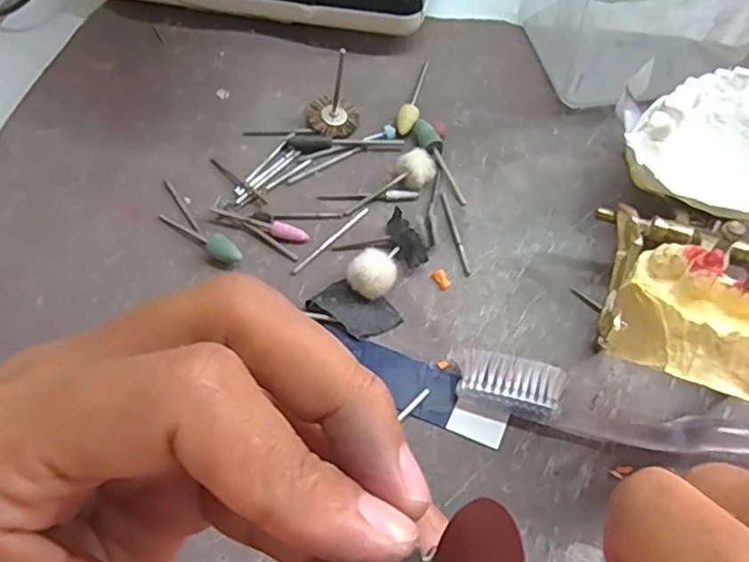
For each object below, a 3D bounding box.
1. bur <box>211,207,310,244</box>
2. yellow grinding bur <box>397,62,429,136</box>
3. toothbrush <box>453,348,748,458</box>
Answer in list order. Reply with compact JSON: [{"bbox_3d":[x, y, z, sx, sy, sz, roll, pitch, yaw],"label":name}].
[{"bbox_3d":[-0.049,-0.025,0.268,0.043,0.006,0.008,21,61,14],"label":"bur"},{"bbox_3d":[0.019,-0.089,0.304,0.009,0.006,0.046,11,59,8],"label":"yellow grinding bur"},{"bbox_3d":[0.119,0.055,0.211,0.186,0.015,0.021,13,59,9],"label":"toothbrush"}]

